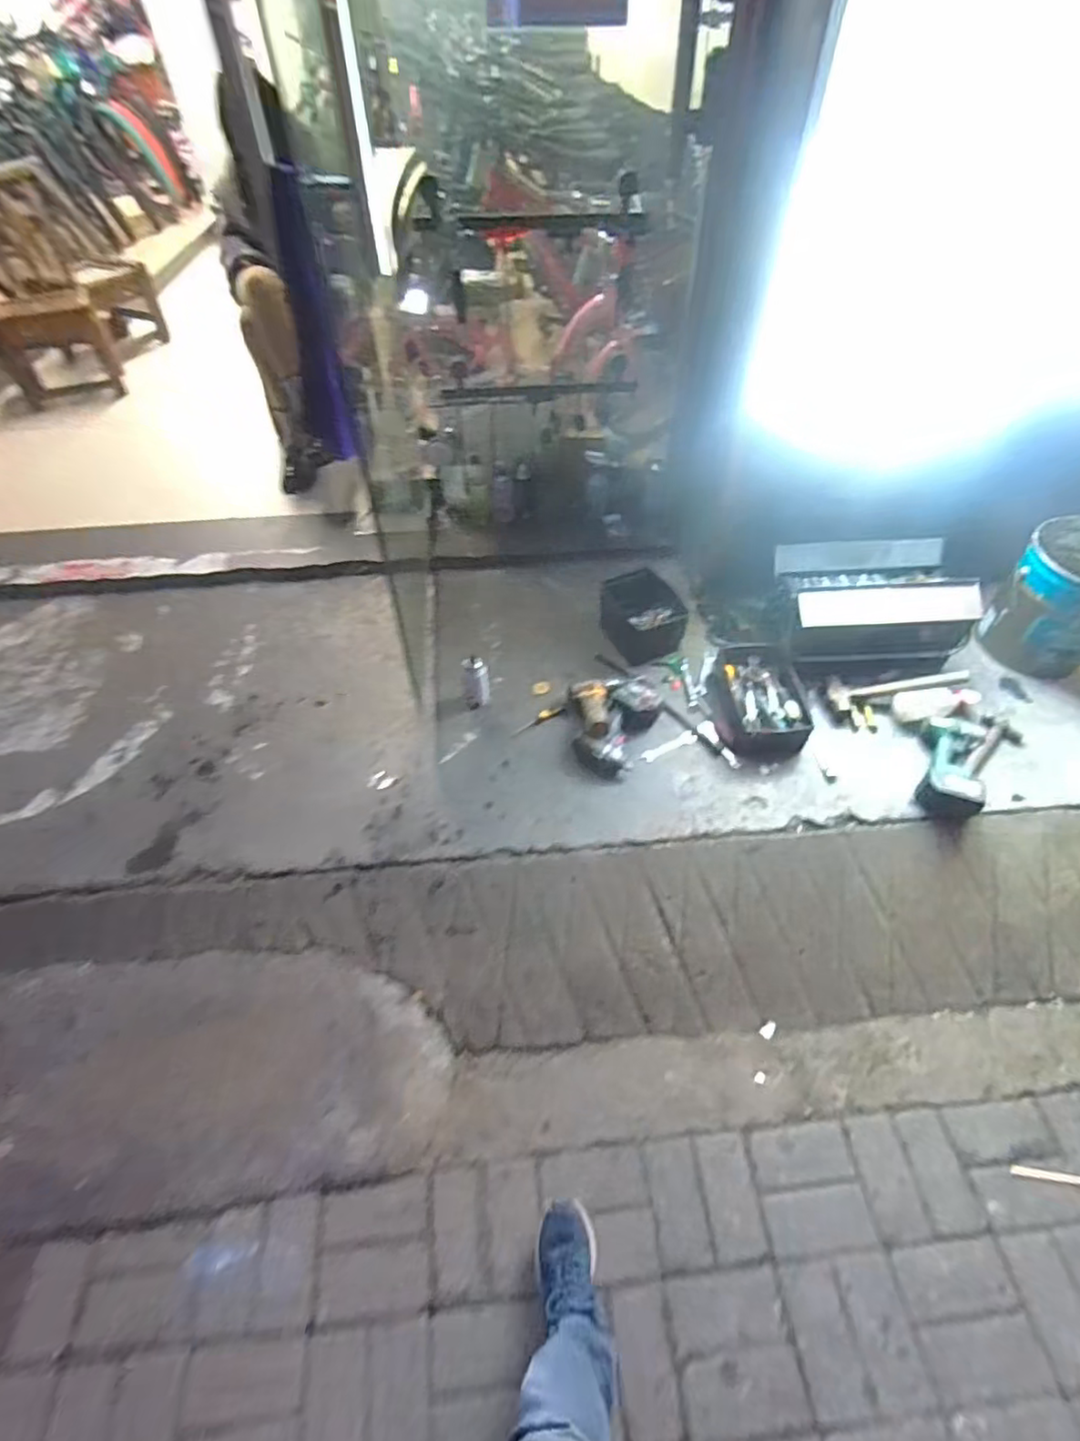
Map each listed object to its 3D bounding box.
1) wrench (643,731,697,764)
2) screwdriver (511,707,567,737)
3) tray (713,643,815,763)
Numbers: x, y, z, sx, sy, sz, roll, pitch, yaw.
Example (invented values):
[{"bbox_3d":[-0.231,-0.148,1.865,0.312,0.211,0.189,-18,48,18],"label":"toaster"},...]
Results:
[{"bbox_3d":[0.328,0.064,1.567,0.152,0.010,0.041,-22,52,-17],"label":"wrench"},{"bbox_3d":[-0.005,0.001,1.606,0.156,0.028,0.033,-21,52,-16],"label":"screwdriver"},{"bbox_3d":[0.554,-0.058,1.612,0.217,0.106,0.340,-2,49,-1],"label":"tray"}]

